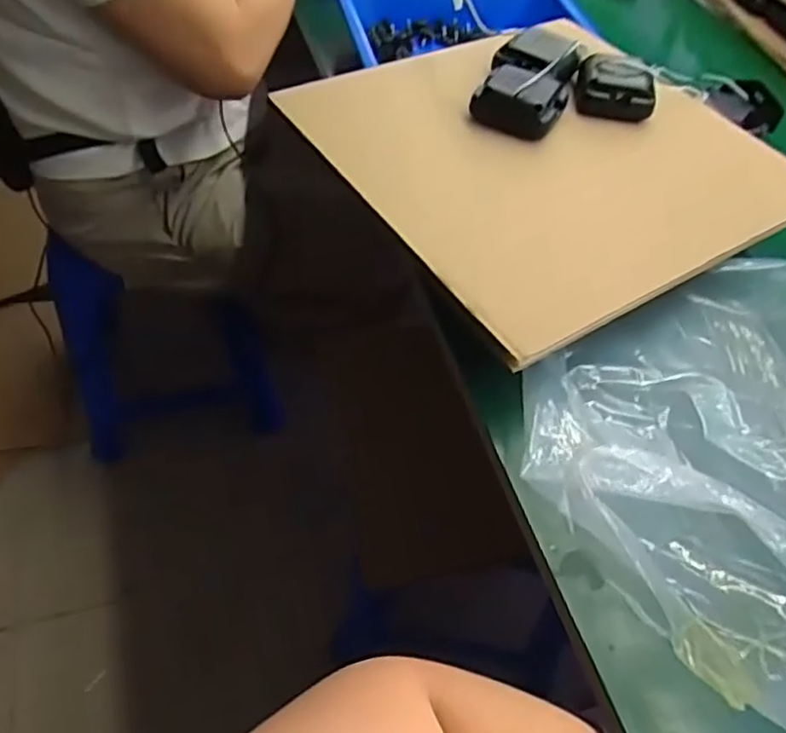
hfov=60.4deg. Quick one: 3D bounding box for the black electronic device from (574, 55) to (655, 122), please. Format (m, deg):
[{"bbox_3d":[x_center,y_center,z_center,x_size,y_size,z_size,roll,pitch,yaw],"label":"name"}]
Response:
[{"bbox_3d":[0.205,-0.256,0.620,0.068,0.026,0.068,10,53,2],"label":"black electronic device"}]

